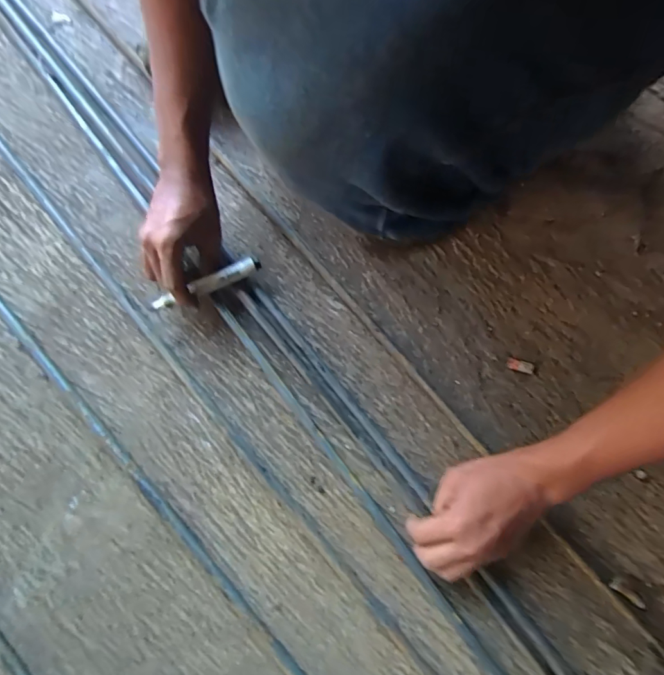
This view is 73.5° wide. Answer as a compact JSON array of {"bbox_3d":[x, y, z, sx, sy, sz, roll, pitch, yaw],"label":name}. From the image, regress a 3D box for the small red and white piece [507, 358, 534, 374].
[{"bbox_3d":[0.212,0.032,0.499,0.029,0.005,0.013,19,78,4],"label":"small red and white piece"}]

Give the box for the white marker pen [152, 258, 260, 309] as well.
[{"bbox_3d":[-0.135,-0.058,0.483,0.118,0.019,0.014,-24,78,-5],"label":"white marker pen"}]

